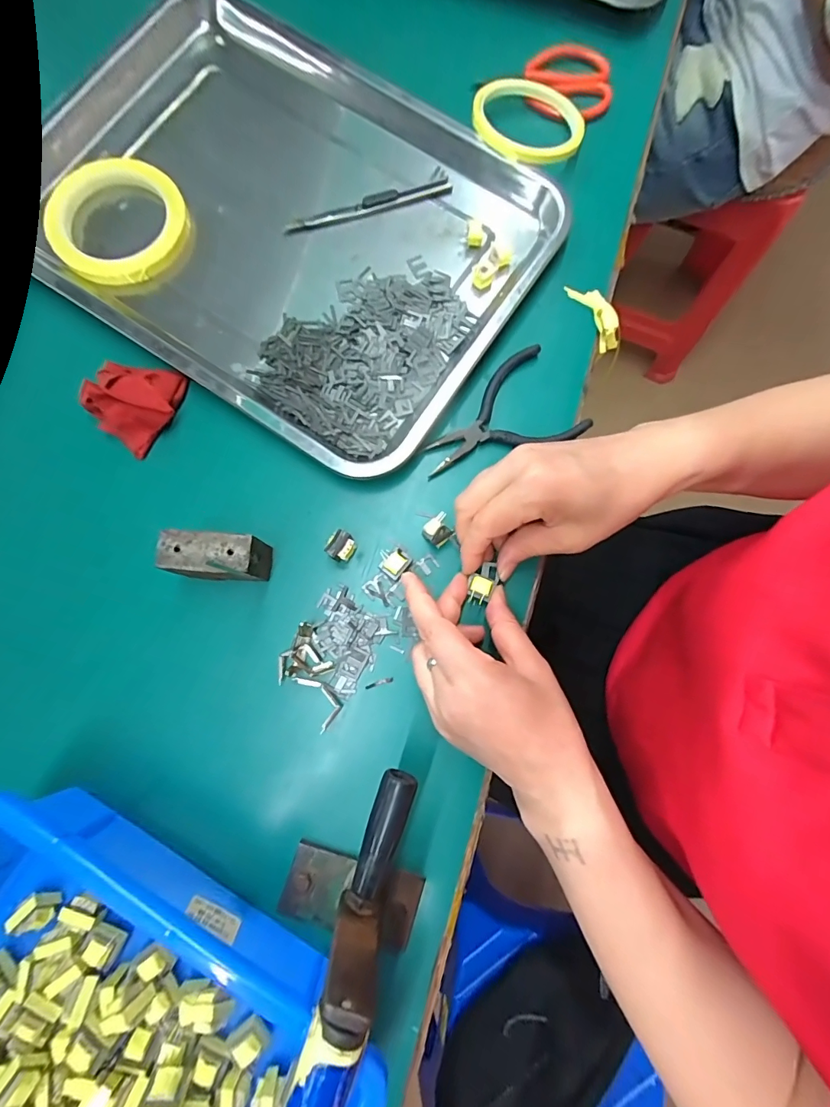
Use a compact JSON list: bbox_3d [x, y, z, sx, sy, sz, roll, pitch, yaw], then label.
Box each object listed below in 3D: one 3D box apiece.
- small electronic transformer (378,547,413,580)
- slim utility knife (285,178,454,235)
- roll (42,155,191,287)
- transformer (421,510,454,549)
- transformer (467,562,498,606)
[{"bbox_3d":[-0.014,0.005,0.300,0.019,0.012,0.020,38,81,5],"label":"small electronic transformer"},{"bbox_3d":[-0.037,-0.283,0.359,0.139,0.007,0.016,-18,81,-5],"label":"slim utility knife"},{"bbox_3d":[-0.232,-0.261,0.345,0.096,0.019,0.100,0,80,-2],"label":"roll"},{"bbox_3d":[0.017,-0.015,0.304,0.019,0.019,0.019,-36,83,-7],"label":"transformer"},{"bbox_3d":[0.046,0.019,0.295,0.016,0.009,0.029,21,78,3],"label":"transformer"}]

